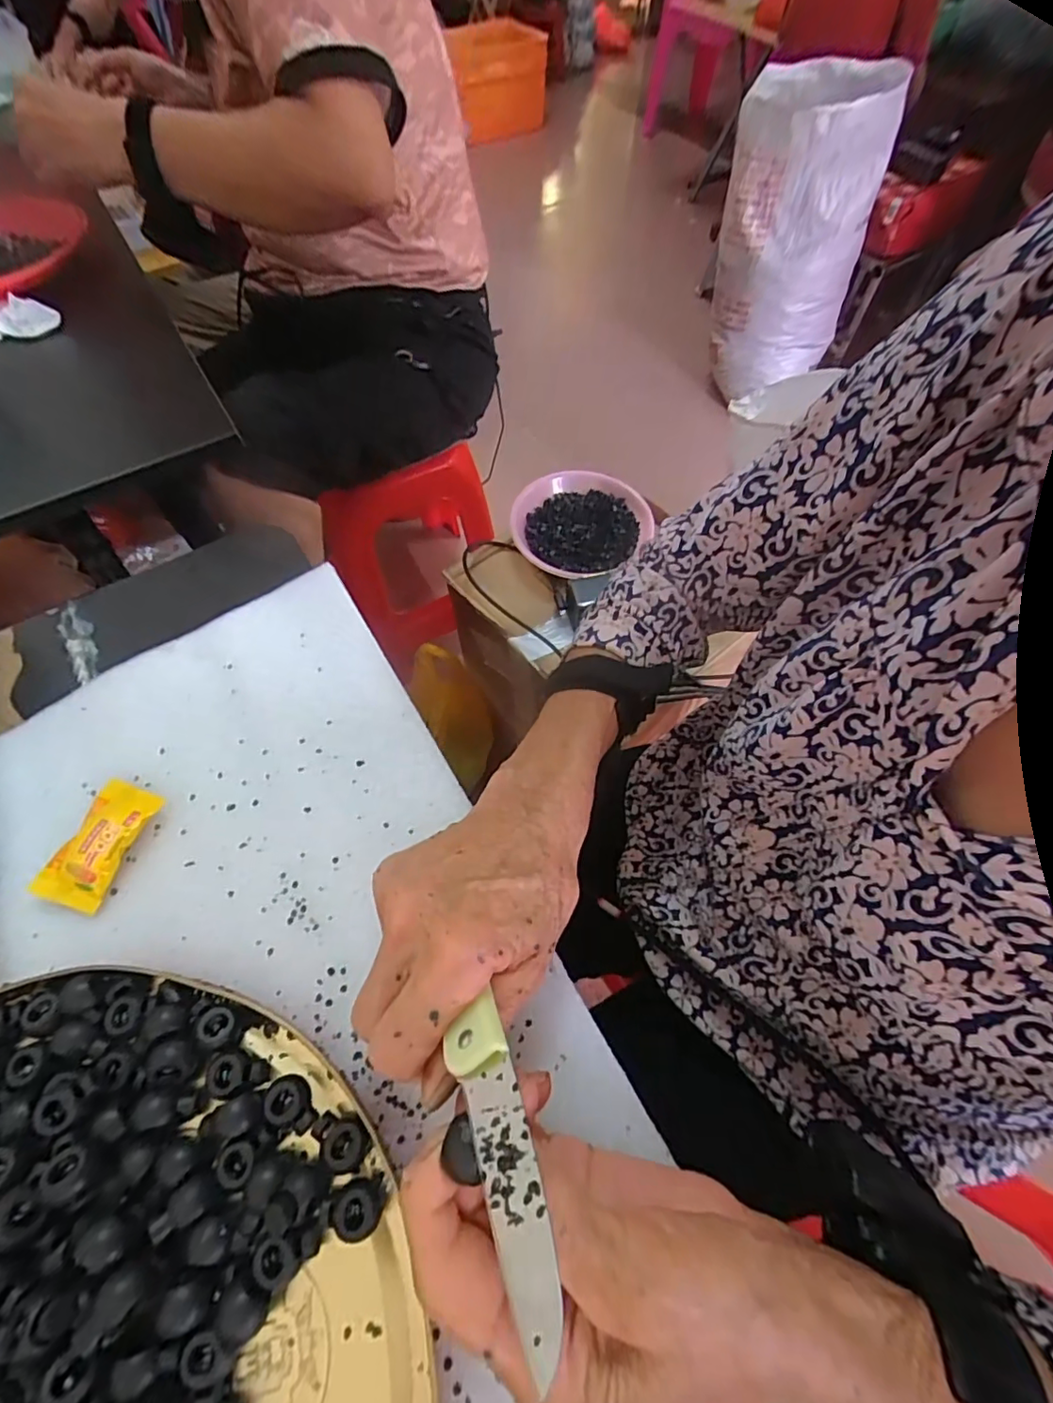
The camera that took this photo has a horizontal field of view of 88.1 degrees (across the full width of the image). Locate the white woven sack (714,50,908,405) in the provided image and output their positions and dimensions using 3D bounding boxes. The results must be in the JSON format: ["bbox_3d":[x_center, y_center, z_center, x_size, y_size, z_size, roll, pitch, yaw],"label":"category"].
[{"bbox_3d":[0.619,-1.082,1.319,0.299,0.604,0.295,-31,65,-16],"label":"white woven sack"}]

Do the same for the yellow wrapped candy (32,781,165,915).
[{"bbox_3d":[-0.215,0.071,0.275,0.034,0.012,0.060,16,62,9],"label":"yellow wrapped candy"}]

